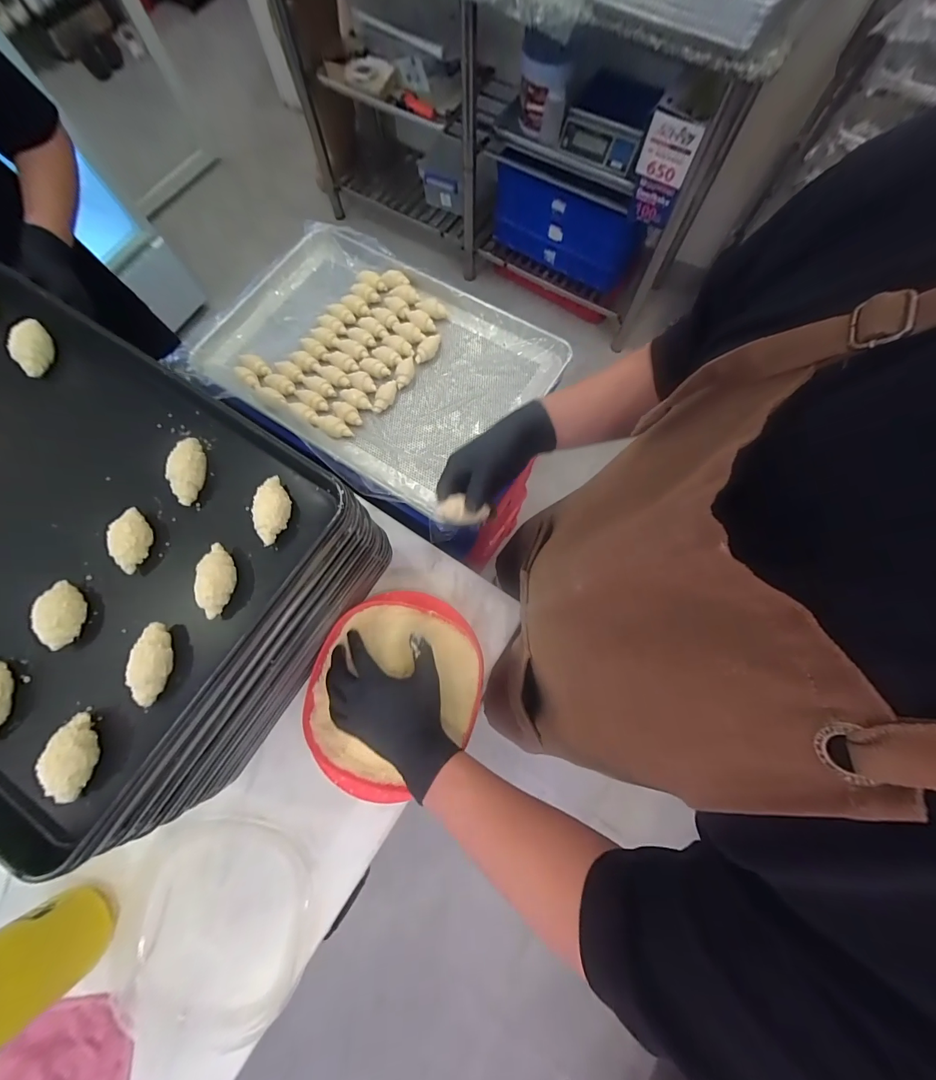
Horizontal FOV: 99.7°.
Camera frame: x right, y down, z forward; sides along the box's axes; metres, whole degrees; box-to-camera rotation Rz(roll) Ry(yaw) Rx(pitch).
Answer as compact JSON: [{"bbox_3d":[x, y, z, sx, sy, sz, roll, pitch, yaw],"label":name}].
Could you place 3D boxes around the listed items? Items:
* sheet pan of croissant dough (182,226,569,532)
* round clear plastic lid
[{"bbox_3d":[-0.176,-0.332,0.726,0.621,0.061,0.417,32,77,9],"label":"sheet pan of croissant dough"},{"bbox_3d":[-0.314,0.472,0.485,0.218,0.014,0.217,0,74,0],"label":"round clear plastic lid"}]

